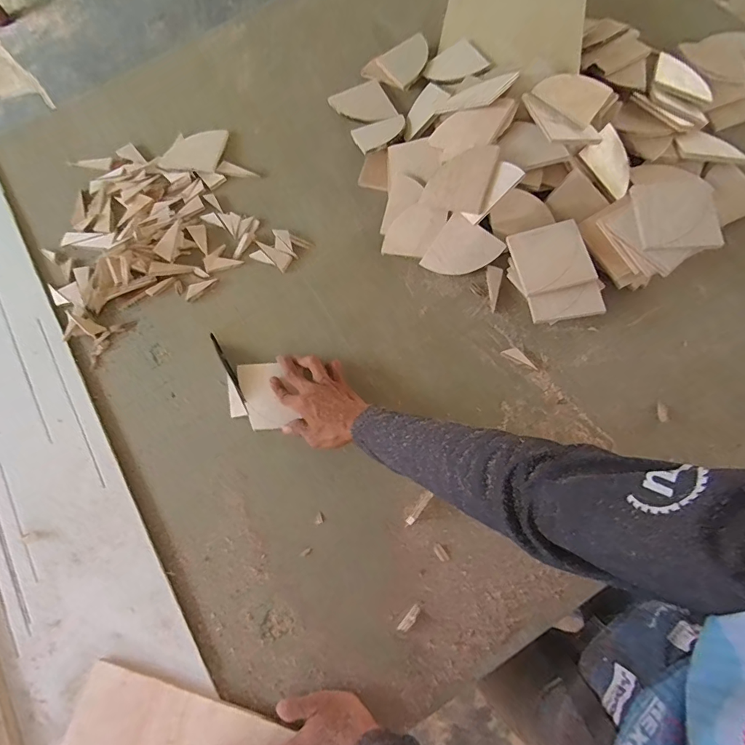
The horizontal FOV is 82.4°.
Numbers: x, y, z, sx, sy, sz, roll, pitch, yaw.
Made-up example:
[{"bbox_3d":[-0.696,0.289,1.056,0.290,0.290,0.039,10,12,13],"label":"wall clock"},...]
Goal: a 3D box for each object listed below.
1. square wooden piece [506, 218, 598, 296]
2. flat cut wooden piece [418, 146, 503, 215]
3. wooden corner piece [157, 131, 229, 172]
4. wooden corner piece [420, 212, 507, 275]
[{"bbox_3d":[0.264,-0.170,0.630,0.099,0.010,0.100,-15,78,6],"label":"square wooden piece"},{"bbox_3d":[0.135,-0.301,0.660,0.101,0.007,0.096,20,99,21],"label":"flat cut wooden piece"},{"bbox_3d":[-0.327,-0.406,0.781,0.110,0.013,0.085,1,73,1],"label":"wooden corner piece"},{"bbox_3d":[0.143,-0.189,0.676,0.093,0.007,0.095,36,108,0],"label":"wooden corner piece"}]

